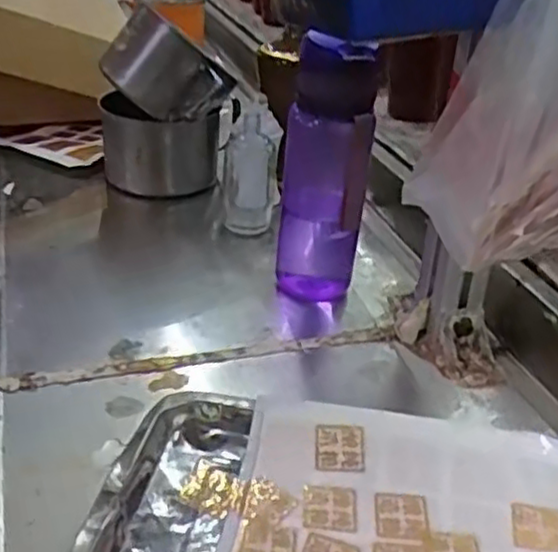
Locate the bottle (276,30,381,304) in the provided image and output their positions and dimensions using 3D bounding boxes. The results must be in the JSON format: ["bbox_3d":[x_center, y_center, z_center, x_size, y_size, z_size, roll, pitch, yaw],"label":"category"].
[{"bbox_3d":[0.039,-0.085,0.619,0.075,0.225,0.056,1,32,0],"label":"bottle"}]

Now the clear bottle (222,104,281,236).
[{"bbox_3d":[-0.028,-0.109,0.754,0.060,0.117,0.059,-1,32,-5],"label":"clear bottle"}]

